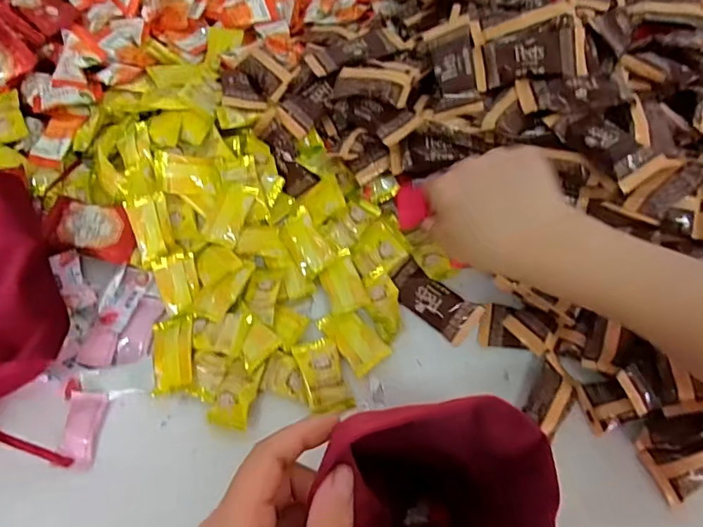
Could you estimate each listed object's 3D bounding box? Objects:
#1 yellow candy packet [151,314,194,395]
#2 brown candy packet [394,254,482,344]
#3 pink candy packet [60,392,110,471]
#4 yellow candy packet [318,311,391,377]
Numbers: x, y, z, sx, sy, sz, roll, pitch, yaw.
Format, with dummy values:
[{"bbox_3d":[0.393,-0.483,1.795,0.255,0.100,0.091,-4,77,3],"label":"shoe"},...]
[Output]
[{"bbox_3d":[-0.135,0.067,0.381,0.031,0.008,0.055,-7,62,-5],"label":"yellow candy packet"},{"bbox_3d":[0.066,0.028,0.404,0.072,0.013,0.036,37,67,17],"label":"brown candy packet"},{"bbox_3d":[-0.191,0.119,0.361,0.025,0.008,0.051,-1,62,-2],"label":"pink candy packet"},{"bbox_3d":[0.002,0.057,0.393,0.032,0.007,0.054,-35,68,-18],"label":"yellow candy packet"}]

